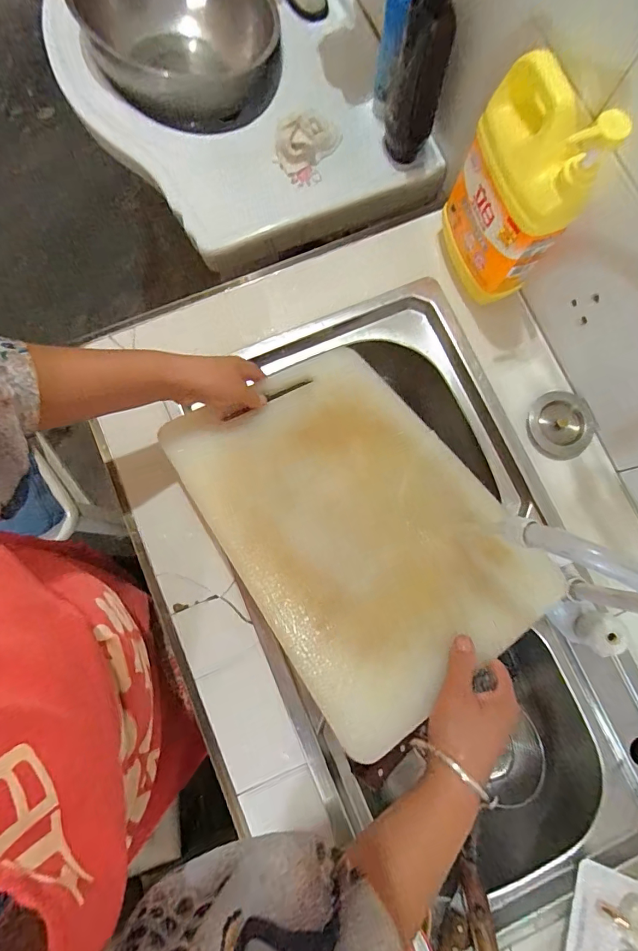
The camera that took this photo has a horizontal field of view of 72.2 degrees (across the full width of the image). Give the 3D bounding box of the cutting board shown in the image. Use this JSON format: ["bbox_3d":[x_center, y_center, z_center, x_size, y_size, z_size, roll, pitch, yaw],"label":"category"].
[{"bbox_3d":[0.040,0.030,0.466,0.280,0.021,0.380,-30,69,-21],"label":"cutting board"}]

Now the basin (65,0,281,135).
[{"bbox_3d":[-0.221,-0.700,0.716,0.302,0.125,0.302,-14,81,-3],"label":"basin"}]

